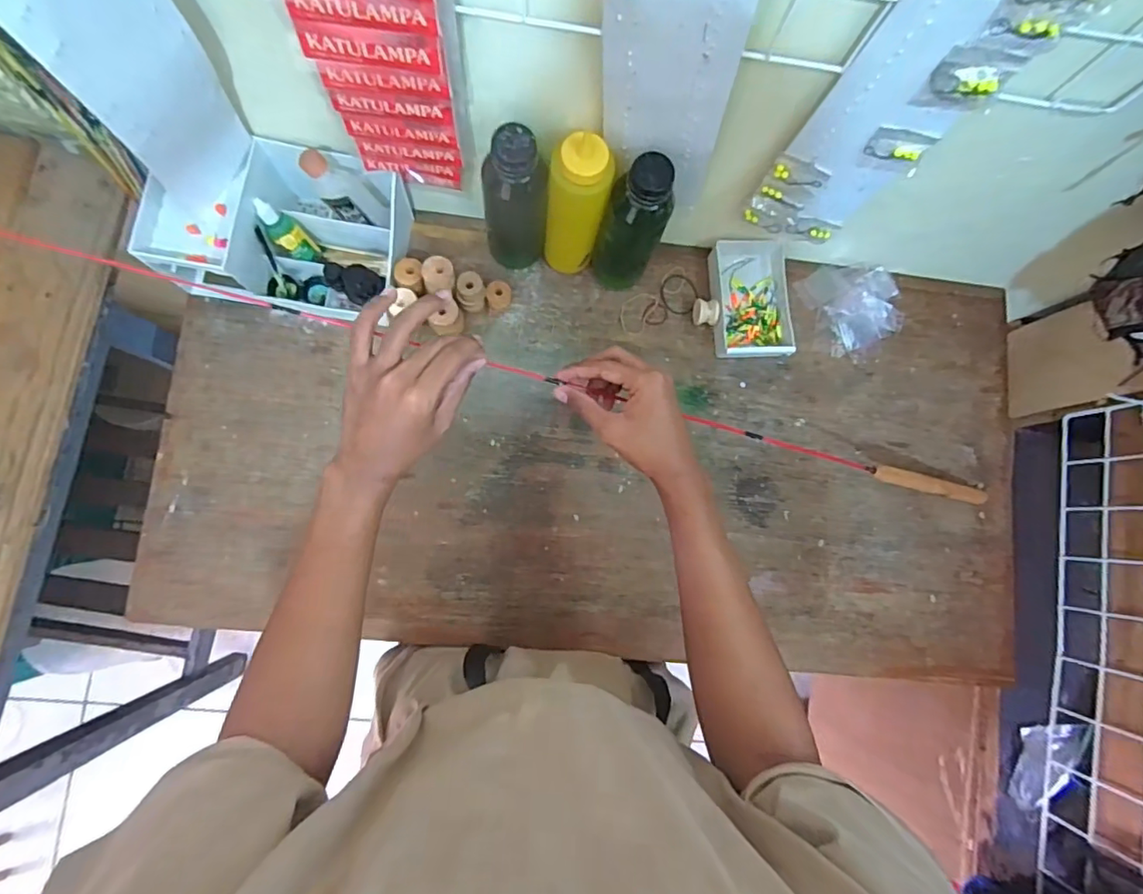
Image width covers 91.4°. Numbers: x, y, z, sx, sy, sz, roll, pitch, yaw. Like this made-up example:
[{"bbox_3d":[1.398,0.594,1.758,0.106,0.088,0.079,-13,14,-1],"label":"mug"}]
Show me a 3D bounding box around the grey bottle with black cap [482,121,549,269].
[{"bbox_3d":[-0.060,-0.249,0.583,0.067,0.188,0.049,4,82,-4],"label":"grey bottle with black cap"}]

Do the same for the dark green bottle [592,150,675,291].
[{"bbox_3d":[0.061,-0.222,0.586,0.062,0.189,0.065,1,83,-5],"label":"dark green bottle"}]

